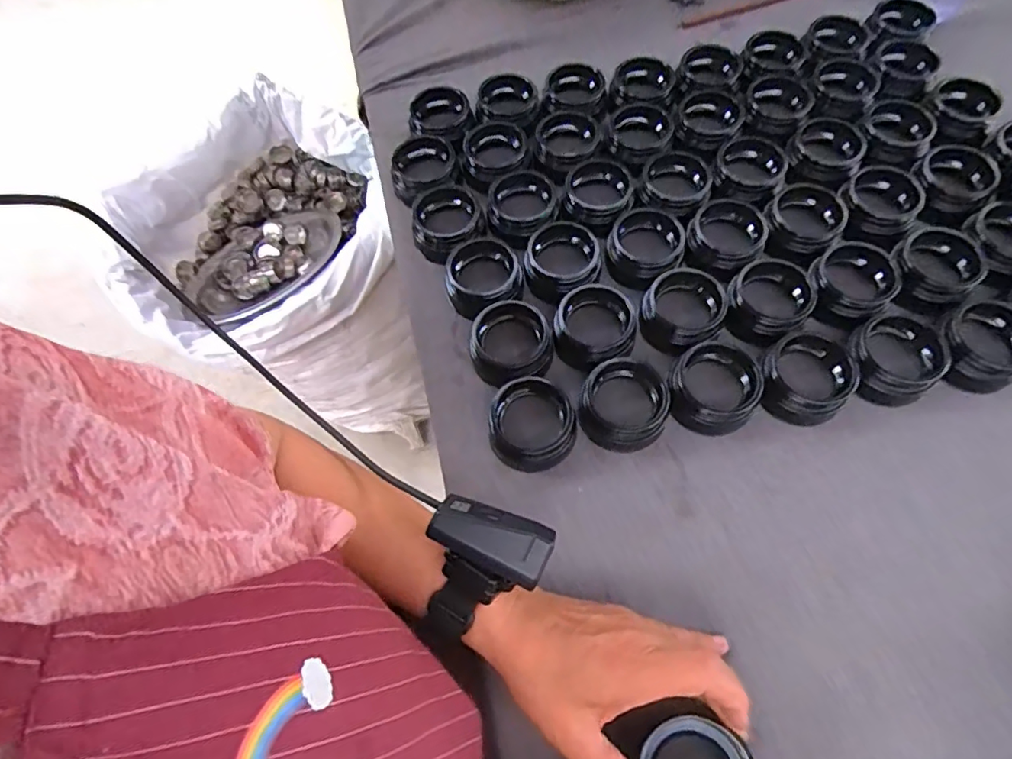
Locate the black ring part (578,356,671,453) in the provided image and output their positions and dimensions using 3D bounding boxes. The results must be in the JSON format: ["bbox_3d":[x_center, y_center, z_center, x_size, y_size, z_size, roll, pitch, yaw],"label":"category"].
[{"bbox_3d":[0.086,0.014,0.401,0.061,0.032,0.065,-1,65,2],"label":"black ring part"}]

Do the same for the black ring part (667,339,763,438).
[{"bbox_3d":[0.152,0.004,0.402,0.056,0.032,0.063,-23,66,-8],"label":"black ring part"}]

